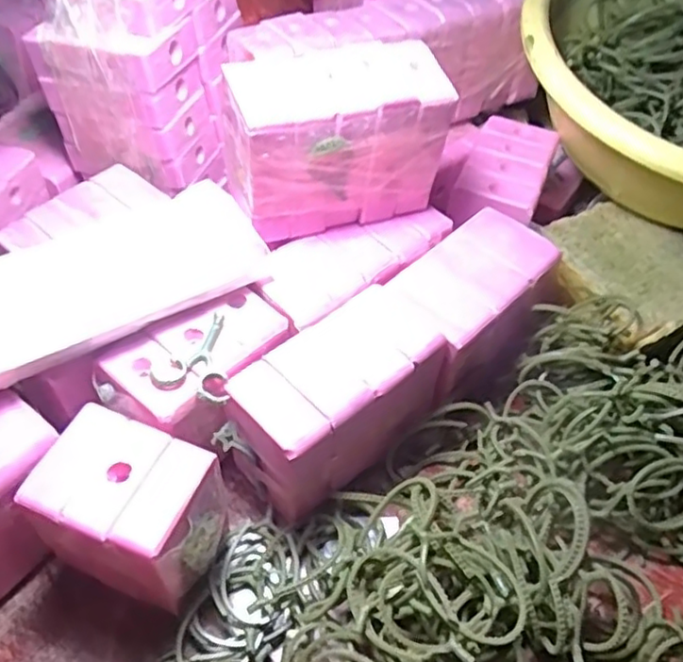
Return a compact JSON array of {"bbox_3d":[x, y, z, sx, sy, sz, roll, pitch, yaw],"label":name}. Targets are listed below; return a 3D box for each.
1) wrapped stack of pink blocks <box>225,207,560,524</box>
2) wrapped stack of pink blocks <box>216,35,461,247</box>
[{"bbox_3d":[0.031,0.010,0.304,0.171,0.059,0.052,-35,60,-25],"label":"wrapped stack of pink blocks"},{"bbox_3d":[-0.003,-0.086,0.302,0.096,0.076,0.052,-14,53,-12],"label":"wrapped stack of pink blocks"}]

